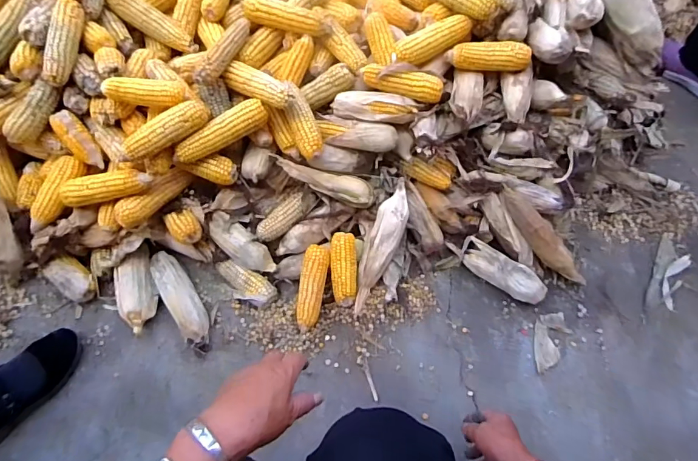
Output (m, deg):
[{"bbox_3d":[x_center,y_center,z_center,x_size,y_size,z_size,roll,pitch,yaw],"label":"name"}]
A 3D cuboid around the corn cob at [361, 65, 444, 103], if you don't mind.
[{"bbox_3d":[0.099,-0.280,0.817,0.157,0.045,0.045,13,64,3],"label":"corn cob"}]

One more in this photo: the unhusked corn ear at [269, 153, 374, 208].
[{"bbox_3d":[-0.052,-0.097,0.863,0.218,0.042,0.054,20,63,-10],"label":"unhusked corn ear"}]

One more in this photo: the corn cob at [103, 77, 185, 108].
[{"bbox_3d":[-0.363,-0.245,0.772,0.141,0.050,0.047,8,64,0],"label":"corn cob"}]

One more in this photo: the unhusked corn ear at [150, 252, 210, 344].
[{"bbox_3d":[-0.330,0.132,0.848,0.061,0.057,0.205,-31,70,-17],"label":"unhusked corn ear"}]

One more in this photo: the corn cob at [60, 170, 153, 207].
[{"bbox_3d":[-0.445,-0.081,0.790,0.172,0.054,0.046,-6,64,-7],"label":"corn cob"}]

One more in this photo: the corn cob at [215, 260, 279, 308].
[{"bbox_3d":[-0.212,0.107,0.870,0.135,0.048,0.057,24,65,8],"label":"corn cob"}]

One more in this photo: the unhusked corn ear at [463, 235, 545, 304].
[{"bbox_3d":[0.316,0.090,0.898,0.185,0.075,0.065,26,65,9],"label":"unhusked corn ear"}]

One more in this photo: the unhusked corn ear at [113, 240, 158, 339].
[{"bbox_3d":[-0.416,0.117,0.849,0.069,0.058,0.167,-16,66,-11],"label":"unhusked corn ear"}]

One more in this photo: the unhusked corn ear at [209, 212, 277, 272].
[{"bbox_3d":[-0.213,0.029,0.859,0.159,0.040,0.061,41,67,-3],"label":"unhusked corn ear"}]

